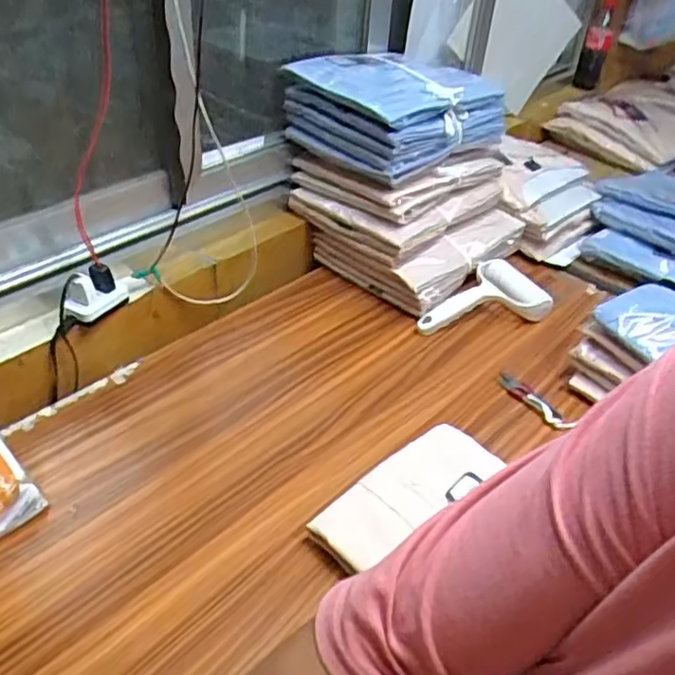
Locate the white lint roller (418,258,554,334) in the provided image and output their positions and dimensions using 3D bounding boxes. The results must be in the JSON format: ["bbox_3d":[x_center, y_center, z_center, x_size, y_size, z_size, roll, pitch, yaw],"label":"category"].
[{"bbox_3d":[0.199,-0.061,0.943,0.201,0.044,0.108,-7,40,-13],"label":"white lint roller"}]

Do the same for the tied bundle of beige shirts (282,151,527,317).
[{"bbox_3d":[0.111,-0.196,1.004,0.268,0.161,0.269,31,47,30],"label":"tied bundle of beige shirts"}]

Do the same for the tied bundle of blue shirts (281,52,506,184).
[{"bbox_3d":[0.092,-0.340,0.944,0.268,0.101,0.200,-30,50,-34],"label":"tied bundle of blue shirts"}]

